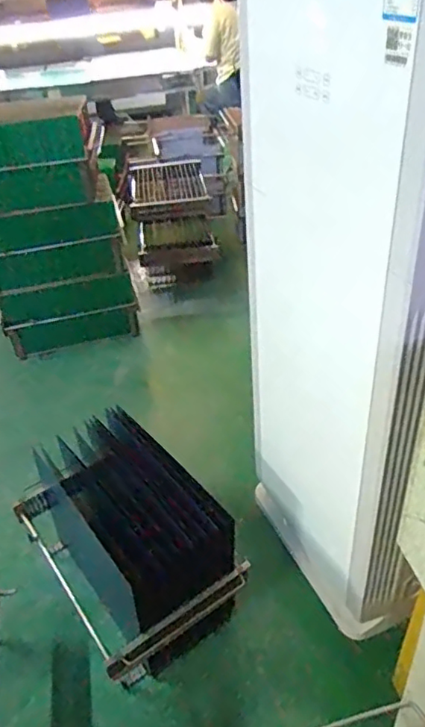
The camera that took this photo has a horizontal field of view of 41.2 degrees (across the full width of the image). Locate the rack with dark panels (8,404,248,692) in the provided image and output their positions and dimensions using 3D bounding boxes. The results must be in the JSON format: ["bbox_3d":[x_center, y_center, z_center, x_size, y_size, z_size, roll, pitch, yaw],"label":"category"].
[{"bbox_3d":[-0.263,0.513,1.690,0.446,0.342,0.753,-28,43,-27],"label":"rack with dark panels"}]

